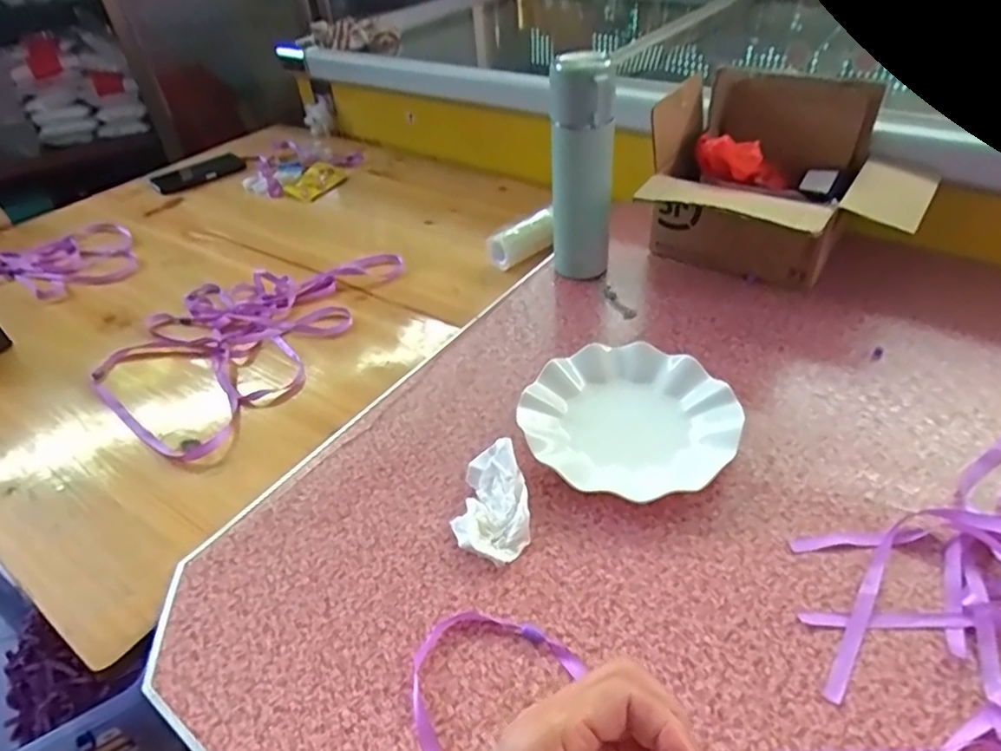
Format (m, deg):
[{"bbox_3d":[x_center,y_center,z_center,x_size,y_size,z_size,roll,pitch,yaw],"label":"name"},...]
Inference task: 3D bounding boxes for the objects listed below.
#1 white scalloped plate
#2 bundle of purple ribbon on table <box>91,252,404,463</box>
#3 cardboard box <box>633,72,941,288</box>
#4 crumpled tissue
[{"bbox_3d":[0.114,0.038,0.541,0.183,0.025,0.166,2,42,8],"label":"white scalloped plate"},{"bbox_3d":[-0.313,-0.072,0.758,0.255,0.022,0.393,18,47,24],"label":"bundle of purple ribbon on table"},{"bbox_3d":[0.319,-0.211,0.693,0.275,0.180,0.222,17,46,23],"label":"cardboard box"},{"bbox_3d":[-0.007,0.100,0.484,0.057,0.031,0.097,-1,42,5],"label":"crumpled tissue"}]

